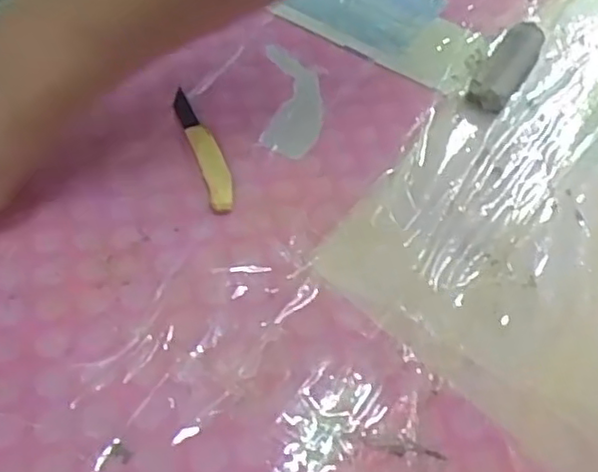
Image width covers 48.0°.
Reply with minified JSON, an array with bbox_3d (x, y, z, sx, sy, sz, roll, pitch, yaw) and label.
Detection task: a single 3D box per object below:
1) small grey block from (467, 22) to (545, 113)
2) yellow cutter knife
[{"bbox_3d":[0.114,-0.093,0.367,0.023,0.015,0.066,28,56,12],"label":"small grey block"},{"bbox_3d":[-0.043,-0.040,0.309,0.014,0.009,0.070,-15,58,-17],"label":"yellow cutter knife"}]

